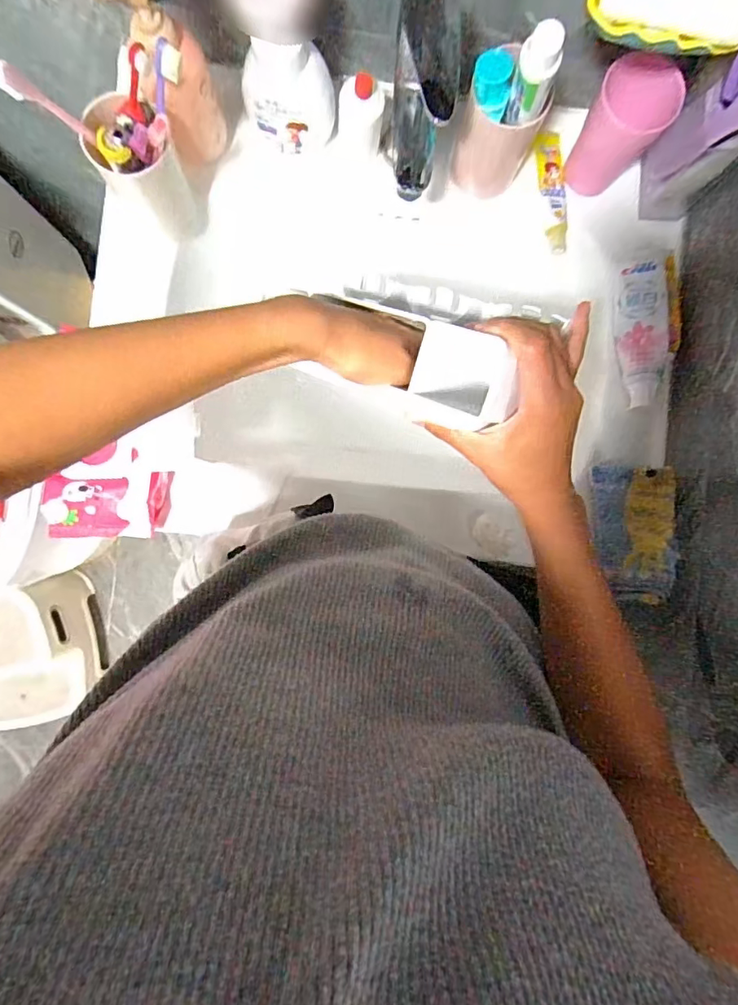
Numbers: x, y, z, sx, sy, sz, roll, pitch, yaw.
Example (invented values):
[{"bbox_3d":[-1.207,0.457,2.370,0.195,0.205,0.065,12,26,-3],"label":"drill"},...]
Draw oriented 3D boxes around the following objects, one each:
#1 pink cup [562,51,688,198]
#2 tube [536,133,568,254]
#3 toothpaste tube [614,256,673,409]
[{"bbox_3d":[0.228,-0.343,0.488,0.065,0.118,0.065,0,88,-3],"label":"pink cup"},{"bbox_3d":[0.194,-0.327,0.547,0.029,0.025,0.121,-10,88,-3],"label":"tube"},{"bbox_3d":[0.286,-0.177,0.533,0.049,0.032,0.153,-3,88,-3],"label":"toothpaste tube"}]

